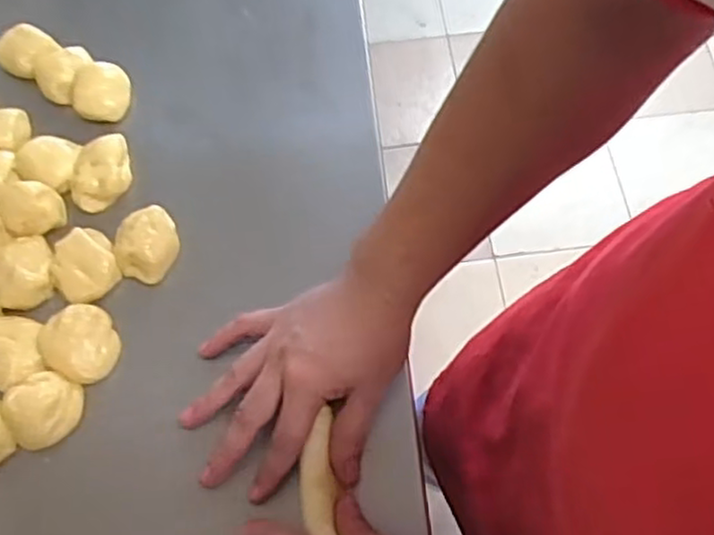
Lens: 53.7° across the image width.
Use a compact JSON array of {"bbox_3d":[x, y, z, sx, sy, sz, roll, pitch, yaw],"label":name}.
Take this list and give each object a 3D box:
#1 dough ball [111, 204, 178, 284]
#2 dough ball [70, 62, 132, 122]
[{"bbox_3d":[-0.163,-0.019,0.544,0.049,0.025,0.055,-20,68,-11],"label":"dough ball"},{"bbox_3d":[-0.219,-0.152,0.603,0.047,0.023,0.046,-1,65,3],"label":"dough ball"}]

